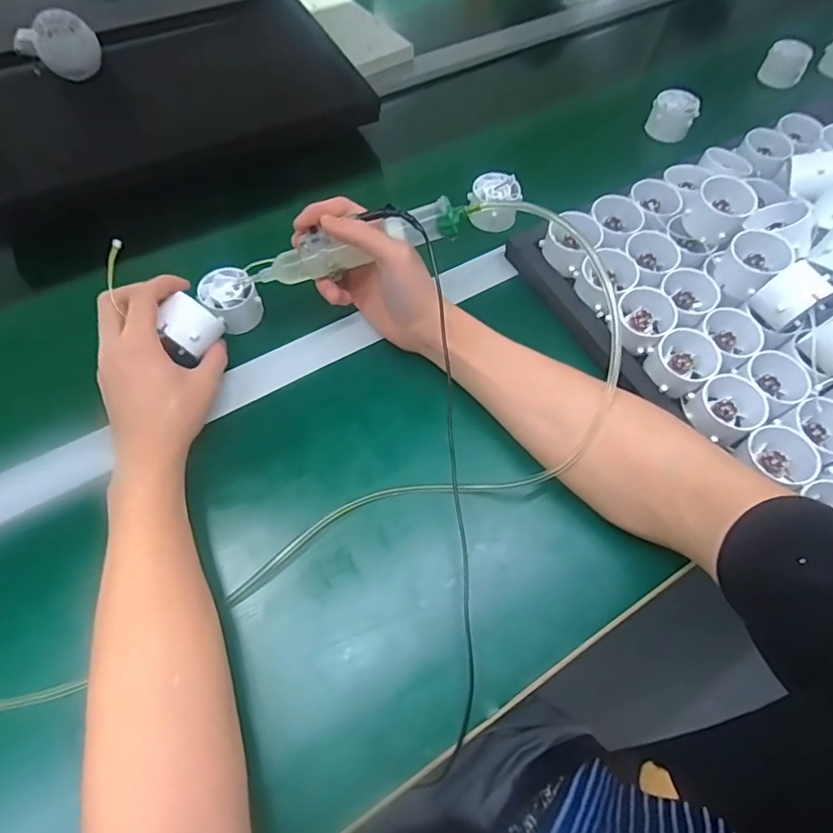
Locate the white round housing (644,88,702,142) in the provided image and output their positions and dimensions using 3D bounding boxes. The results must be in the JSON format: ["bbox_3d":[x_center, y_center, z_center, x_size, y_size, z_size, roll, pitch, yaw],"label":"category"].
[{"bbox_3d":[0.319,-0.375,0.635,0.054,0.041,0.058,17,62,8],"label":"white round housing"}]

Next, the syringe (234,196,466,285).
[{"bbox_3d":[-0.055,-0.133,0.404,0.186,0.028,0.026,-14,61,13],"label":"syringe"}]

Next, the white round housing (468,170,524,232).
[{"bbox_3d":[0.085,-0.232,0.552,0.053,0.043,0.053,1,61,-1],"label":"white round housing"}]

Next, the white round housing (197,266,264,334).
[{"bbox_3d":[-0.174,-0.109,0.476,0.045,0.035,0.049,1,61,-1],"label":"white round housing"}]

